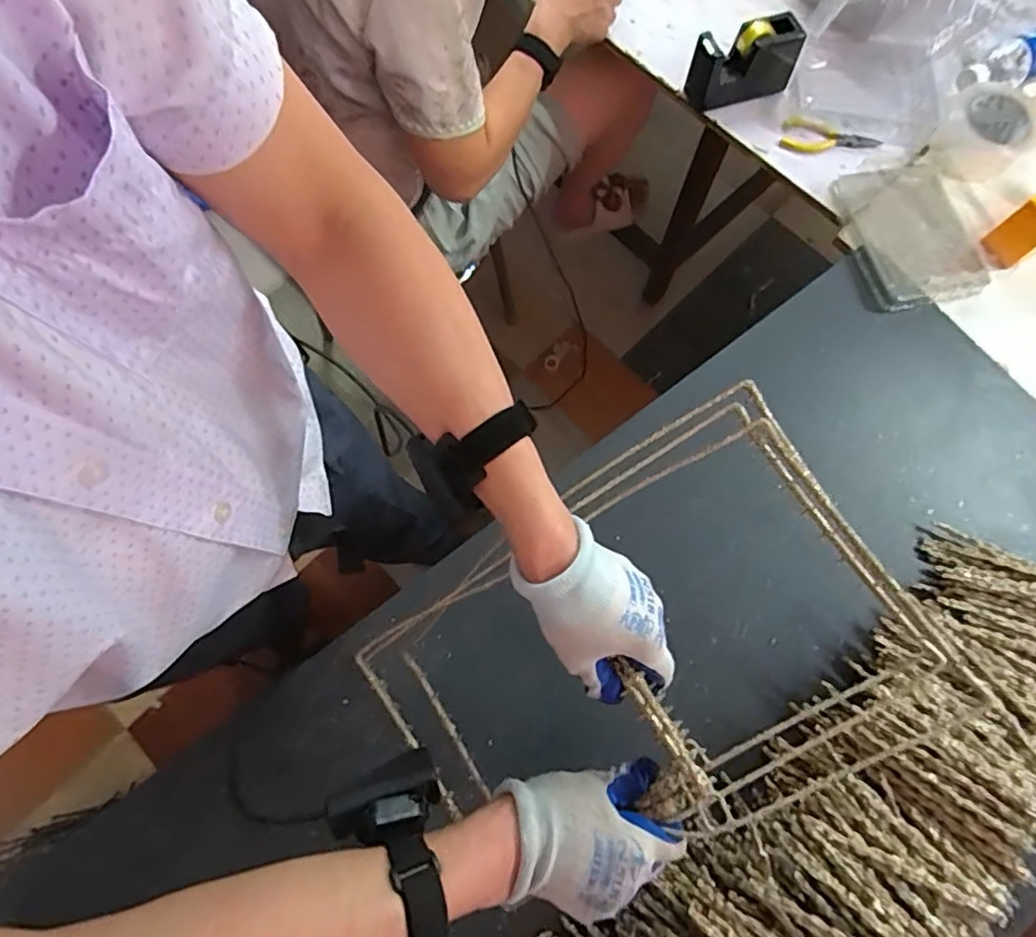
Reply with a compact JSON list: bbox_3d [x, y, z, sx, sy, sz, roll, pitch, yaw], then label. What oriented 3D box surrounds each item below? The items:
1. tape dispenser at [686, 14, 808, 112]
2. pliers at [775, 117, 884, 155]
[{"bbox_3d":[0.295,-0.528,0.778,0.135,0.072,0.056,-18,75,-4],"label":"tape dispenser"},{"bbox_3d":[0.413,-0.432,0.795,0.123,0.014,0.046,15,75,5],"label":"pliers"}]

